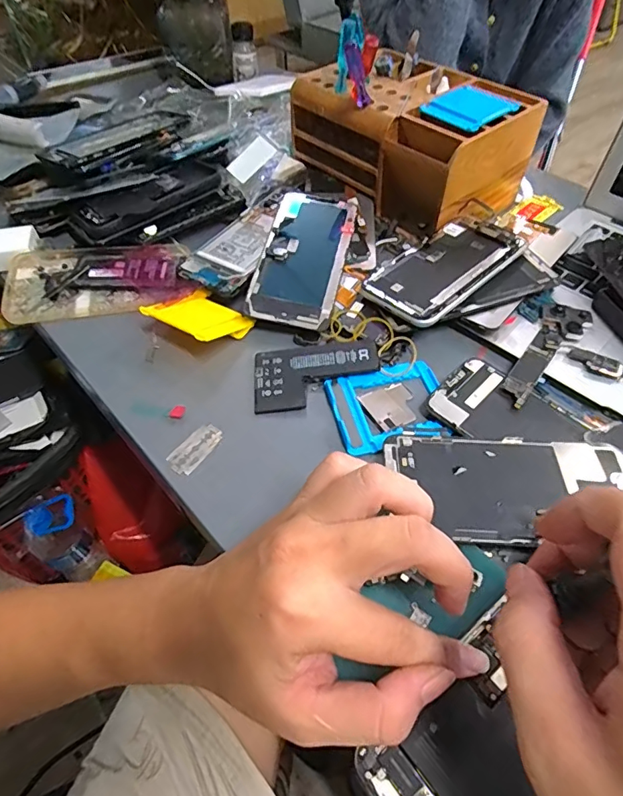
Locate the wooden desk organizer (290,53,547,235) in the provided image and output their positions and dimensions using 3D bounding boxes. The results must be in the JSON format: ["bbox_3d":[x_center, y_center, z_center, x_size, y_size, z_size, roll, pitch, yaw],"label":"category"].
[{"bbox_3d":[0.099,-0.265,0.499,0.140,0.100,0.207,-33,58,-23],"label":"wooden desk organizer"}]

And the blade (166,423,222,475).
[{"bbox_3d":[-0.081,0.035,0.340,0.022,0.004,0.042,31,58,19],"label":"blade"}]

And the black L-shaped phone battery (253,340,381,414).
[{"bbox_3d":[0.004,-0.019,0.374,0.096,0.006,0.060,-7,58,0],"label":"black L-shaped phone battery"}]

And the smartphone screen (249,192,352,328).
[{"bbox_3d":[-0.006,-0.127,0.431,0.069,0.006,0.147,14,63,3],"label":"smartphone screen"}]

